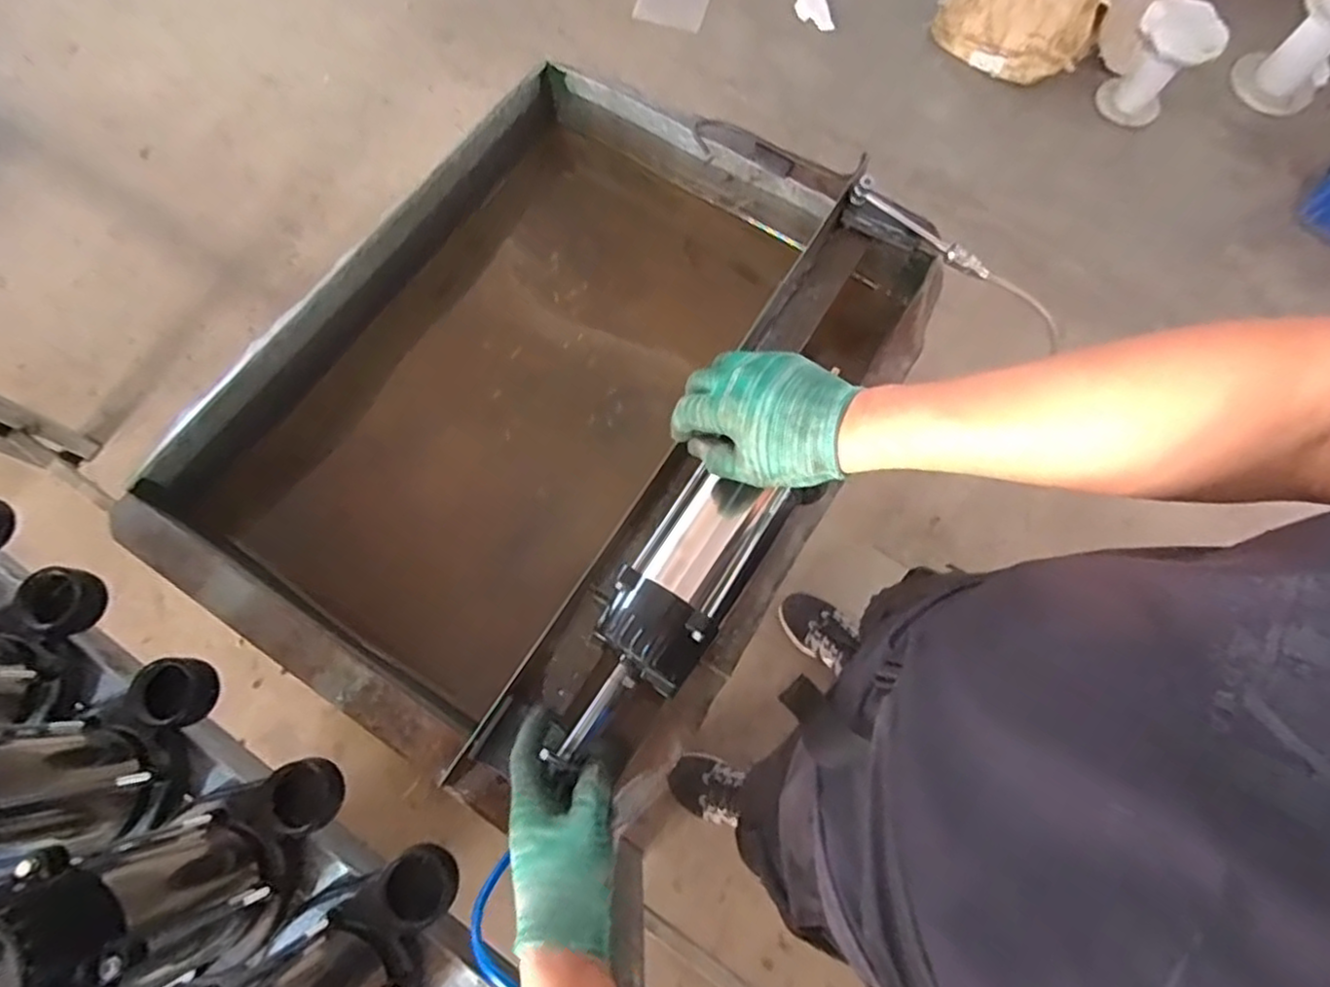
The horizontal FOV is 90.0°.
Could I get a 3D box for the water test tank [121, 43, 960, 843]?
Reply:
[{"bbox_3d":[-0.106,-0.079,0.854,0.592,0.422,0.760,30,74,8],"label":"water test tank"}]

